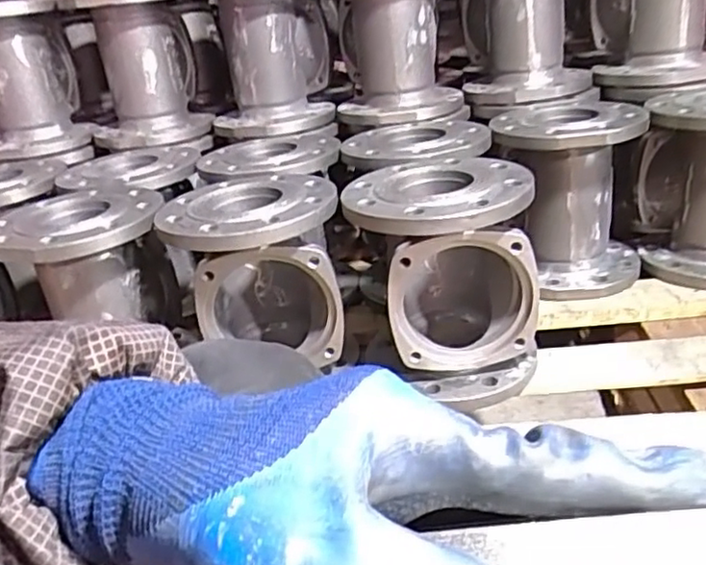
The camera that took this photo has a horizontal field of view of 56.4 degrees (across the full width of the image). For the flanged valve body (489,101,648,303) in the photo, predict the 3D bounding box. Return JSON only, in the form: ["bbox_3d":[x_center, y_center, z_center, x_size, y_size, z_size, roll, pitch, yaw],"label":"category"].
[{"bbox_3d":[0.292,-0.119,0.902,0.190,0.217,0.188,7,30,27],"label":"flanged valve body"}]

